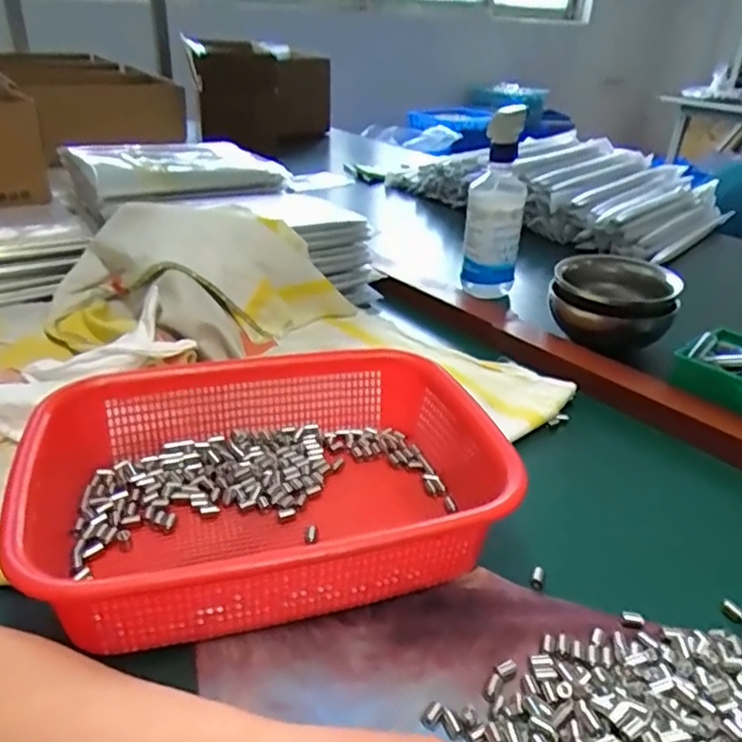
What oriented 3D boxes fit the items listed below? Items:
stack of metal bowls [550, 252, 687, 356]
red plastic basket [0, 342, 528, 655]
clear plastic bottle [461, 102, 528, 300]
[{"bbox_3d":[0.261,-0.068,0.690,0.124,0.088,0.124,10,30,12],"label":"stack of metal bowls"},{"bbox_3d":[-0.065,0.068,0.404,0.271,0.071,0.207,-8,31,-18],"label":"red plastic basket"},{"bbox_3d":[0.147,-0.181,0.756,0.068,0.235,0.058,9,30,10],"label":"clear plastic bottle"}]

